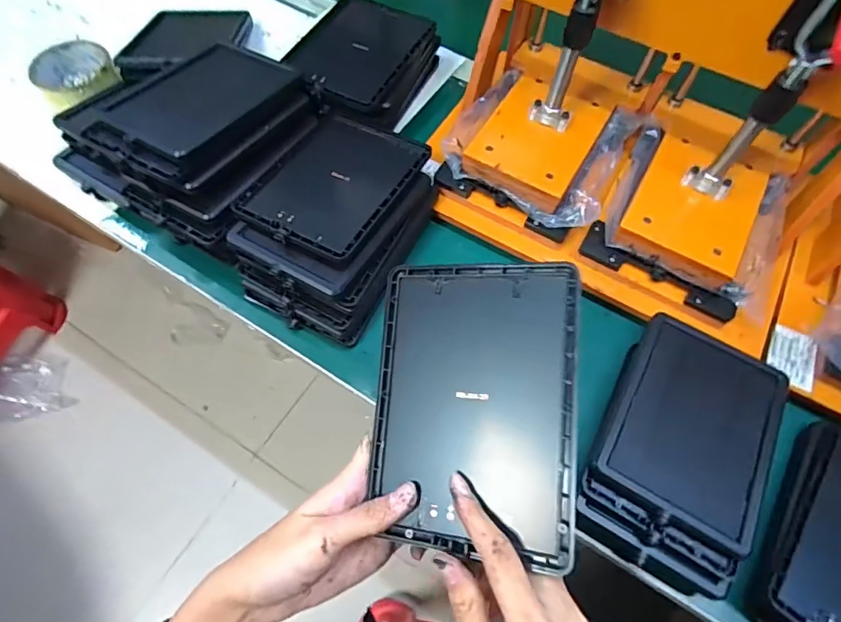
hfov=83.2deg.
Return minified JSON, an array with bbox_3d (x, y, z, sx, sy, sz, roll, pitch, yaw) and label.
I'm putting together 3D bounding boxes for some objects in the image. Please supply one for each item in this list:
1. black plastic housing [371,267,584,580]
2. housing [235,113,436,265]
[{"bbox_3d":[0.030,0.052,0.274,0.117,0.005,0.162,1,79,20],"label":"black plastic housing"},{"bbox_3d":[-0.076,-0.124,0.434,0.120,0.016,0.165,26,65,10],"label":"housing"}]

